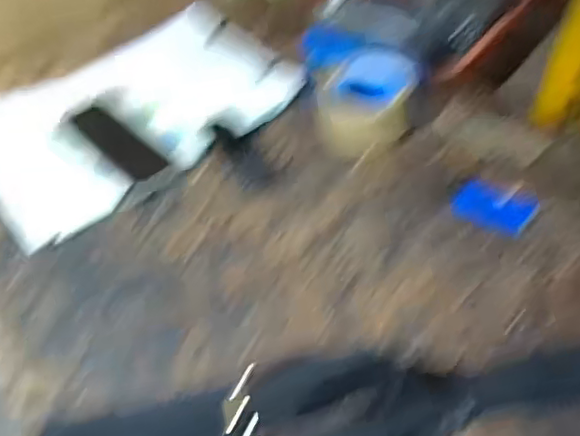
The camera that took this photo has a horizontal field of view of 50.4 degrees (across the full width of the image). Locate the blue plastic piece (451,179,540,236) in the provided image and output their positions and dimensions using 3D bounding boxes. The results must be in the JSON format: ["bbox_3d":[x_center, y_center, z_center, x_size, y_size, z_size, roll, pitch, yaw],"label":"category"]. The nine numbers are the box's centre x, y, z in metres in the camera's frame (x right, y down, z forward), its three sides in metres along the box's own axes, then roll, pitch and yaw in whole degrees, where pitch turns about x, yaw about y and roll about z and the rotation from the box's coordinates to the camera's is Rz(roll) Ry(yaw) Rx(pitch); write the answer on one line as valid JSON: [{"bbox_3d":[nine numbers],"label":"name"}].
[{"bbox_3d":[0.192,-0.011,0.581,0.071,0.006,0.048,27,58,25],"label":"blue plastic piece"}]

